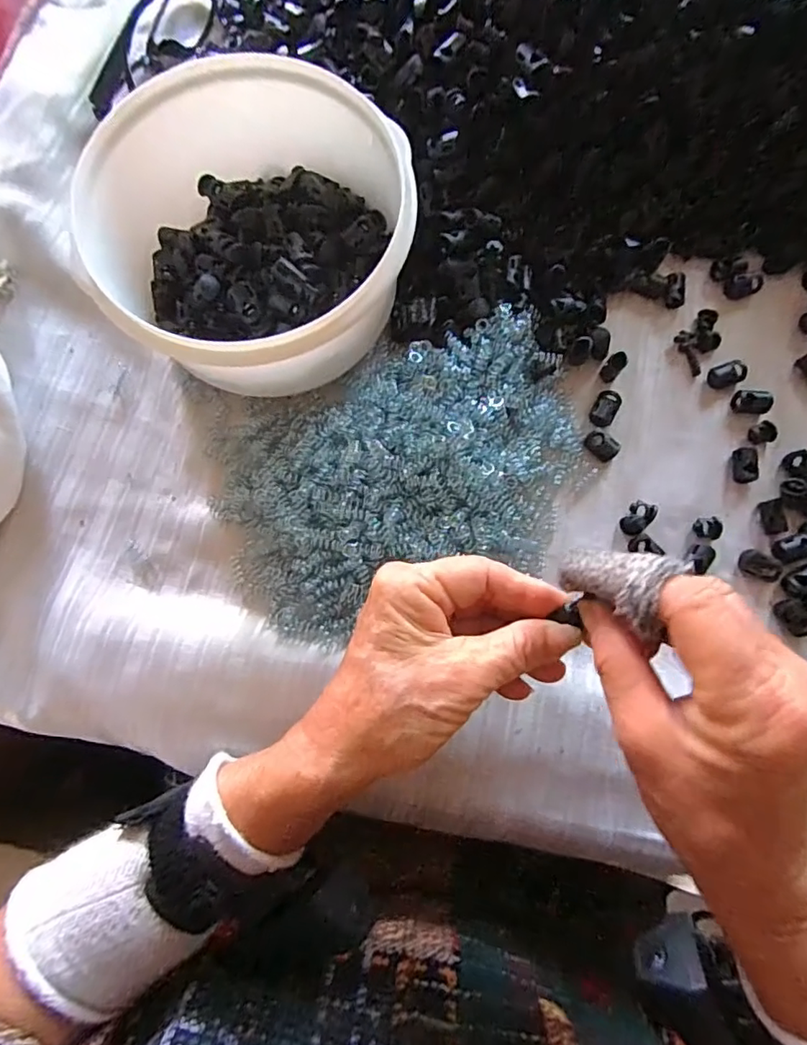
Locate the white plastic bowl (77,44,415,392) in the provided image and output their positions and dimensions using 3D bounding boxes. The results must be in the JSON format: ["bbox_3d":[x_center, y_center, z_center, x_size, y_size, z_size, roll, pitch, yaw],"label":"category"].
[{"bbox_3d":[-0.073,-0.149,0.297,0.154,0.087,0.164,0,78,0],"label":"white plastic bowl"}]

